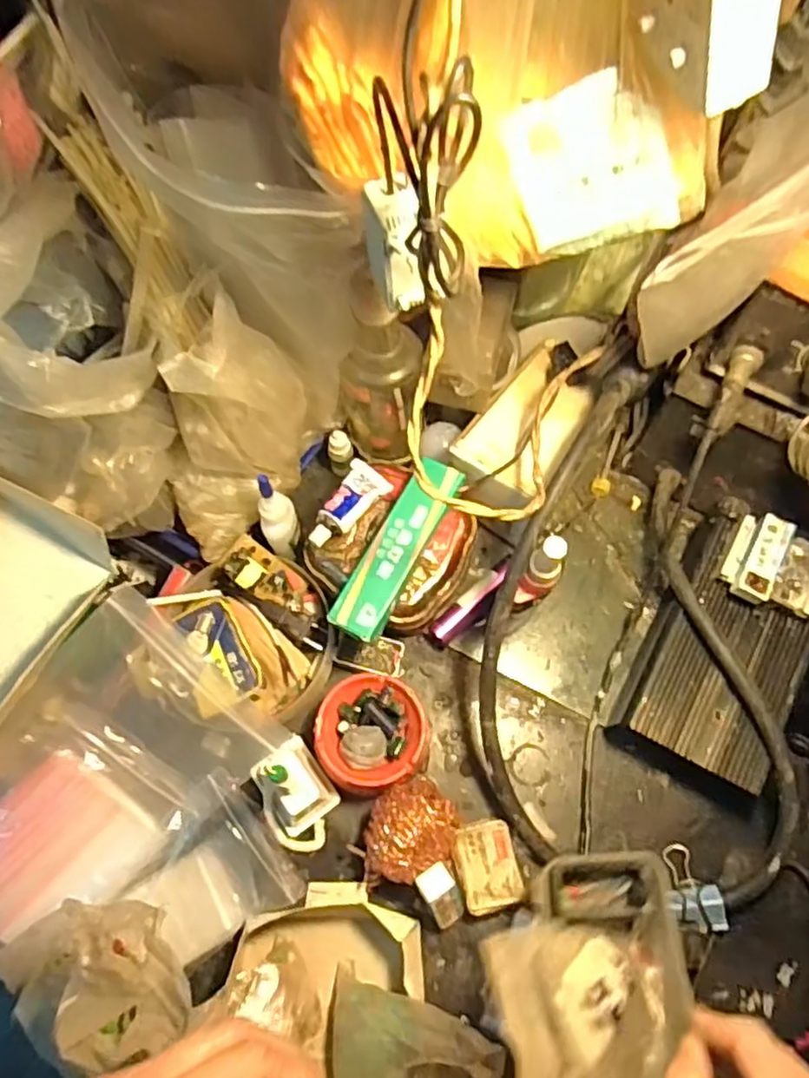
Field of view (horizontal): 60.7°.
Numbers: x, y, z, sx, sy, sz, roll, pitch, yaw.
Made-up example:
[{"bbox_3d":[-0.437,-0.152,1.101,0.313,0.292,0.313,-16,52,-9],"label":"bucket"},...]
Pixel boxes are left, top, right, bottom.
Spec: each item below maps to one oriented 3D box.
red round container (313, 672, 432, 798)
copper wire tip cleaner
[{"bbox_3d":[-0.022,0.146,0.513,0.080,0.044,0.080,0,71,1],"label":"red round container"},{"bbox_3d":[0.002,0.203,0.484,0.071,0.052,0.057,-20,71,-6],"label":"copper wire tip cleaner"}]

